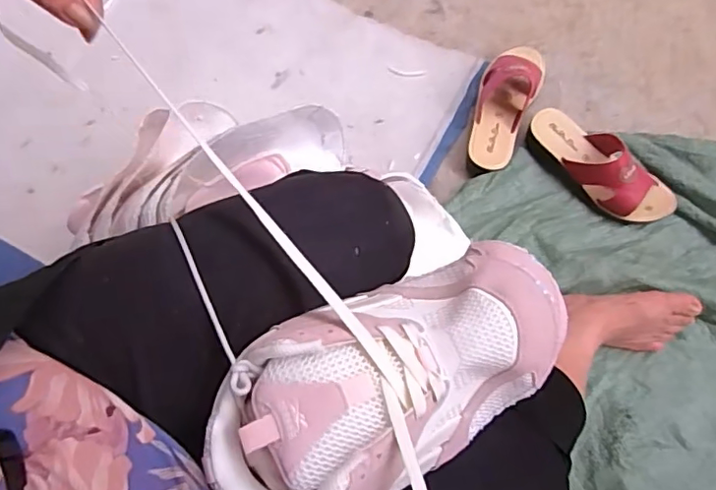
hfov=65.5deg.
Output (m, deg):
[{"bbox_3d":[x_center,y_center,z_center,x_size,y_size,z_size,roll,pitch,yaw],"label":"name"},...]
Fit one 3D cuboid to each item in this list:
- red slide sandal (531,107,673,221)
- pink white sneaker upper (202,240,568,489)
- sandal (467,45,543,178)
[{"bbox_3d":[0.349,-0.119,0.794,0.088,0.069,0.229,-43,77,-13],"label":"red slide sandal"},{"bbox_3d":[0.022,0.088,0.361,0.243,0.065,0.117,-27,74,-10],"label":"pink white sneaker upper"},{"bbox_3d":[0.216,-0.211,0.834,0.081,0.064,0.230,23,73,8],"label":"sandal"}]

